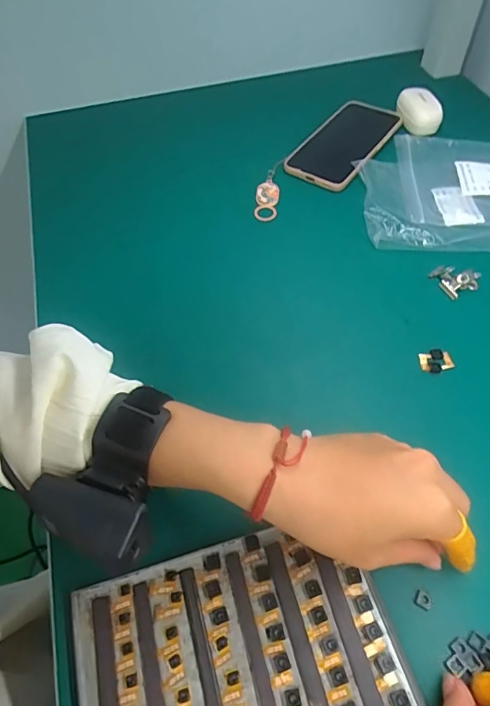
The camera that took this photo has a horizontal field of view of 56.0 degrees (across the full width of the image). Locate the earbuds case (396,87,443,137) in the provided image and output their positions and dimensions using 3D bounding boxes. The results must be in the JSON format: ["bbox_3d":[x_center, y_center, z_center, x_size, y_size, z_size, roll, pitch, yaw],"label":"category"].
[{"bbox_3d":[0.209,-0.297,0.559,0.038,0.028,0.064,-15,57,-8],"label":"earbuds case"}]

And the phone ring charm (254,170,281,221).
[{"bbox_3d":[0.025,-0.174,0.502,0.025,0.011,0.081,6,56,6],"label":"phone ring charm"}]

